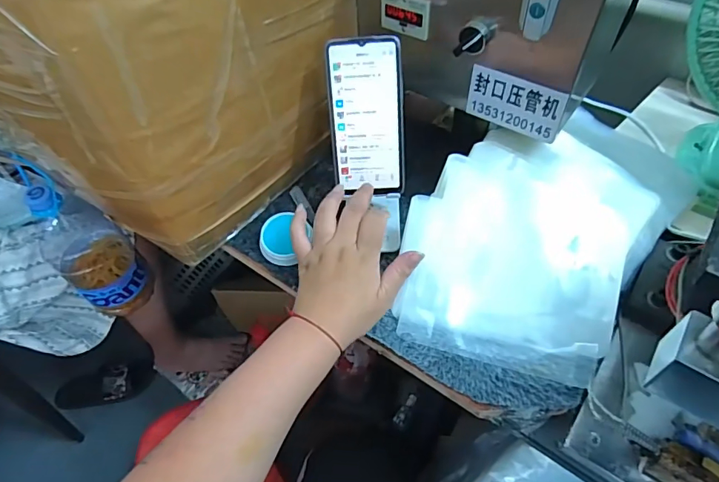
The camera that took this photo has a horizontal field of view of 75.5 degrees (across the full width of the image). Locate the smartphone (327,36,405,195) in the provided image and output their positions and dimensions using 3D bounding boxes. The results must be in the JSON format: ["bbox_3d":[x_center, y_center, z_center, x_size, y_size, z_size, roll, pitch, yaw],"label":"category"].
[{"bbox_3d":[0.009,-0.128,0.493,0.075,0.160,0.005,-2,23,5],"label":"smartphone"}]

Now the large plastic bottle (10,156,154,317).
[{"bbox_3d":[-0.383,0.006,0.648,0.100,0.251,0.098,30,60,24],"label":"large plastic bottle"}]

